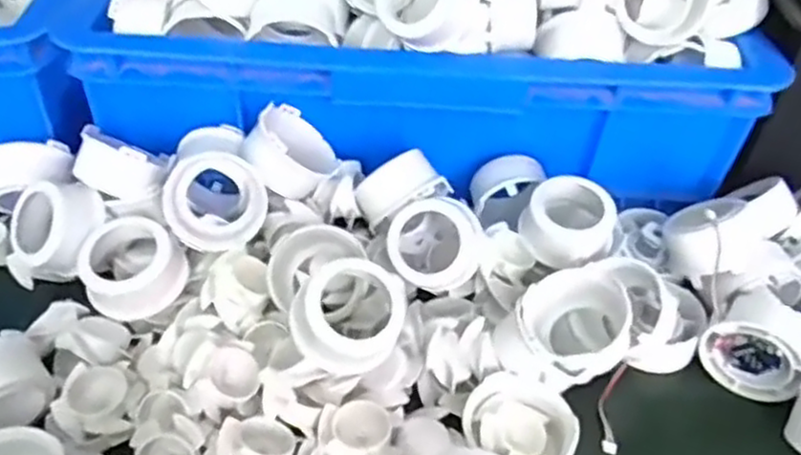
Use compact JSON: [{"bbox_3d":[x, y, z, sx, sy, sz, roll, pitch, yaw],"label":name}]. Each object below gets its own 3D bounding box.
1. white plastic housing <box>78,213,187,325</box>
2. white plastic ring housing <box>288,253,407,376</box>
[{"bbox_3d":[-0.147,0.022,0.395,0.051,0.035,0.052,2,45,-2],"label":"white plastic housing"},{"bbox_3d":[-0.024,0.043,0.348,0.054,0.056,0.017,0,2,-15],"label":"white plastic ring housing"}]

